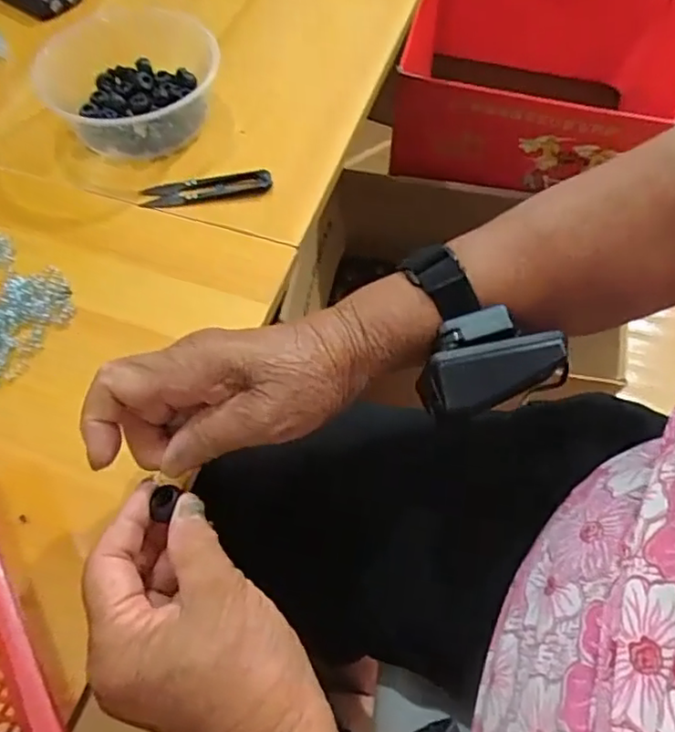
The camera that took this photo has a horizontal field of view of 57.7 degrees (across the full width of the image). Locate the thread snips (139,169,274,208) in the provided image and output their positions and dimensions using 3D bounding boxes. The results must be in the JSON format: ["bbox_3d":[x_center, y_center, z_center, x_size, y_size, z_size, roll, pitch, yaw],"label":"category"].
[{"bbox_3d":[-0.102,-0.139,0.479,0.100,0.011,0.021,-6,60,-3],"label":"thread snips"}]

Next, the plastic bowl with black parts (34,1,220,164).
[{"bbox_3d":[-0.179,-0.244,0.522,0.130,0.051,0.157,-13,60,-7],"label":"plastic bowl with black parts"}]

